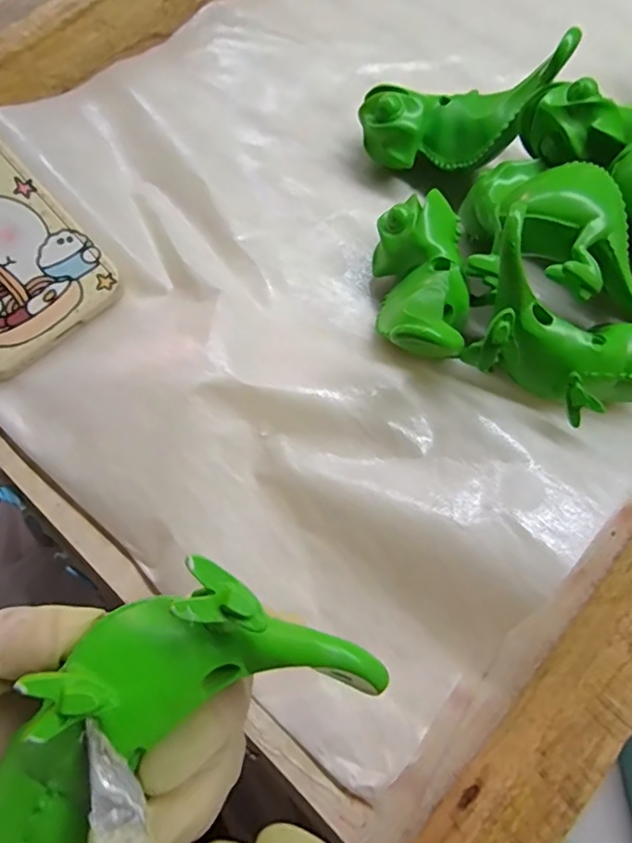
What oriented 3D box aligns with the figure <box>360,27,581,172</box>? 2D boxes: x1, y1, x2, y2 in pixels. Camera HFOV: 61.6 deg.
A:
[{"bbox_3d":[0.070,-0.146,0.254,0.095,0.033,0.035,-3,69,19],"label":"figure"}]

